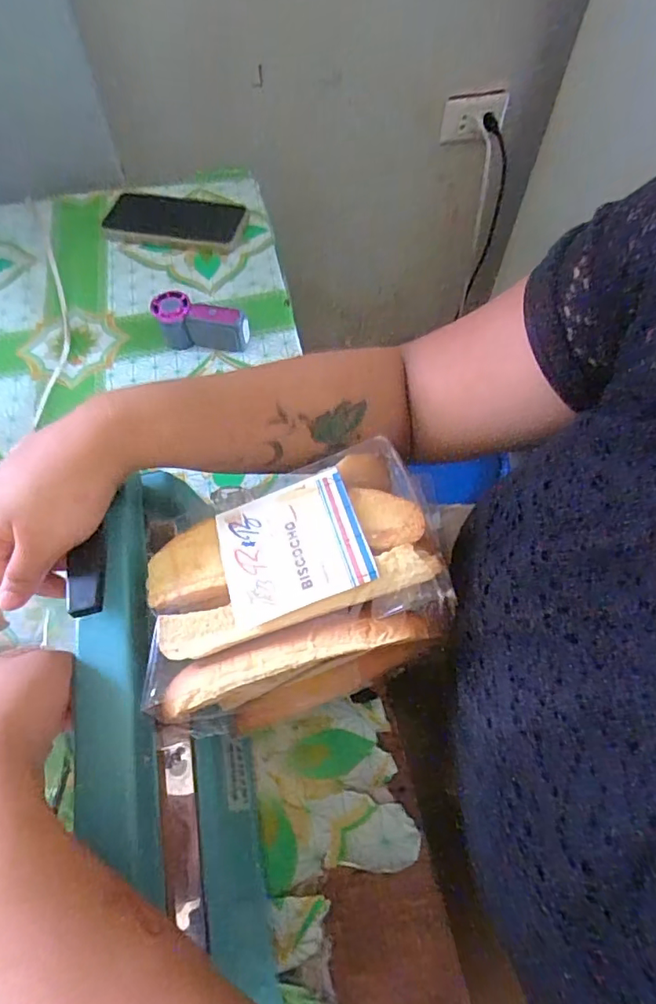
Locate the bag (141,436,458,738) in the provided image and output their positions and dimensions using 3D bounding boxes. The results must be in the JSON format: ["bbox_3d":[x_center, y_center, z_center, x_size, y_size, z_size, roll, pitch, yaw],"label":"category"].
[{"bbox_3d":[-0.019,0.042,0.278,0.158,0.039,0.117,-19,62,-11],"label":"bag"}]

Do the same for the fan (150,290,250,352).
[{"bbox_3d":[-0.125,-0.177,0.539,0.090,0.046,0.031,11,60,5],"label":"fan"}]

